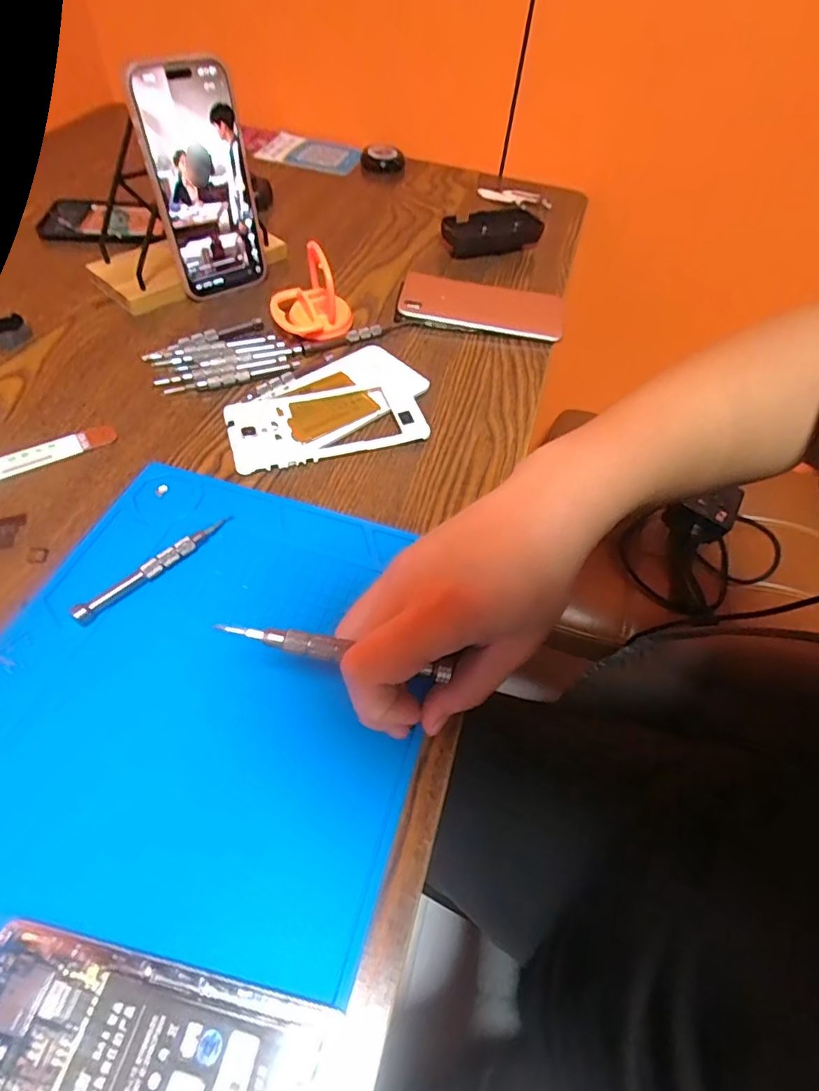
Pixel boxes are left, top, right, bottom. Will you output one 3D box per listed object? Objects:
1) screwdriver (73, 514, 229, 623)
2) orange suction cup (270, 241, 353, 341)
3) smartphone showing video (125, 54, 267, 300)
[{"bbox_3d":[-0.147,0.011,0.323,0.010,0.011,0.100,33,57,19],"label":"screwdriver"},{"bbox_3d":[-0.083,-0.215,0.464,0.065,0.062,0.056,-11,55,-13],"label":"orange suction cup"},{"bbox_3d":[-0.169,-0.295,0.459,0.079,0.161,0.010,-31,55,-23],"label":"smartphone showing video"}]

